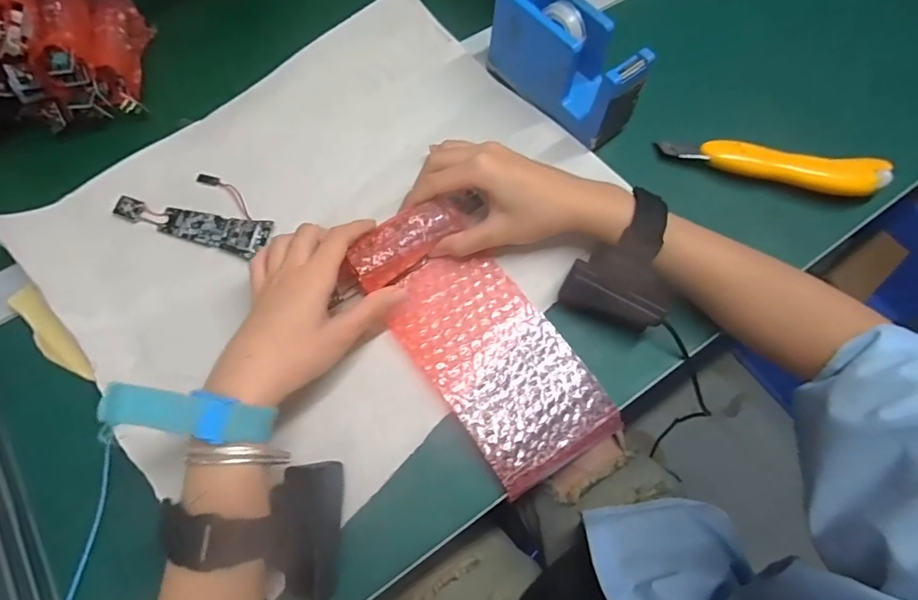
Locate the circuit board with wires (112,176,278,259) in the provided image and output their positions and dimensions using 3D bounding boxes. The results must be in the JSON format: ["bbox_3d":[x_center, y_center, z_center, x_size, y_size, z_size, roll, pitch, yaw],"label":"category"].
[{"bbox_3d":[-0.198,-0.072,0.389,0.114,0.011,0.056,16,70,5],"label":"circuit board with wires"}]

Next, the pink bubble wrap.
[{"bbox_3d":[0.016,0.026,0.353,0.092,0.034,0.203,-35,79,-13],"label":"pink bubble wrap"}]

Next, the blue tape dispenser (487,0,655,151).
[{"bbox_3d":[0.087,-0.193,0.411,0.049,0.072,0.137,-38,74,-14],"label":"blue tape dispenser"}]

